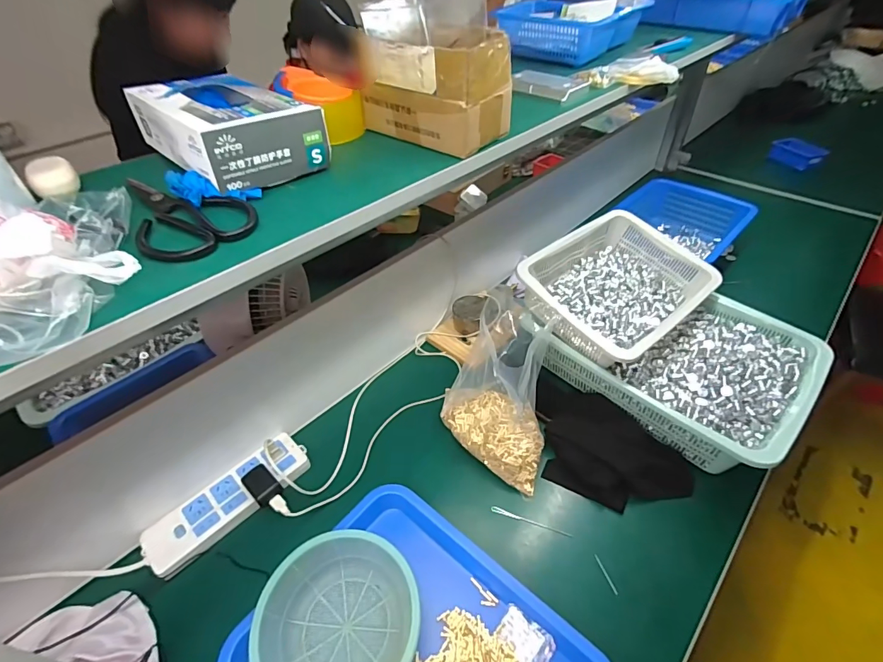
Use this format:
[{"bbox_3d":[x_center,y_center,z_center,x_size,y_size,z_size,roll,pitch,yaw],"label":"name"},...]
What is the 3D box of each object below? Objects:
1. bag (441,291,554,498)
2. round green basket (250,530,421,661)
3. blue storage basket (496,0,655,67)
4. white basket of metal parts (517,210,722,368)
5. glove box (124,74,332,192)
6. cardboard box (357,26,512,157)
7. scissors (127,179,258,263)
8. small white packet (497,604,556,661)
[{"bbox_3d":[0.087,0.100,0.692,0.163,0.161,0.244,6,44,9],"label":"bag"},{"bbox_3d":[-0.120,0.348,0.508,0.183,0.061,0.181,-1,44,1],"label":"round green basket"},{"bbox_3d":[0.271,-0.614,0.851,0.184,0.079,0.270,28,51,28],"label":"blue storage basket"},{"bbox_3d":[0.317,-0.085,0.764,0.349,0.103,0.243,-34,52,-29],"label":"white basket of metal parts"},{"bbox_3d":[-0.240,-0.229,0.476,0.128,0.065,0.205,-34,52,-29],"label":"glove box"},{"bbox_3d":[-0.014,-0.295,0.511,0.174,0.107,0.093,27,51,27],"label":"cardboard box"},{"bbox_3d":[-0.239,-0.115,0.405,0.097,0.019,0.151,-25,48,-22],"label":"scissors"},{"bbox_3d":[0.101,0.372,0.513,0.042,0.009,0.064,-35,52,-30],"label":"small white packet"}]

